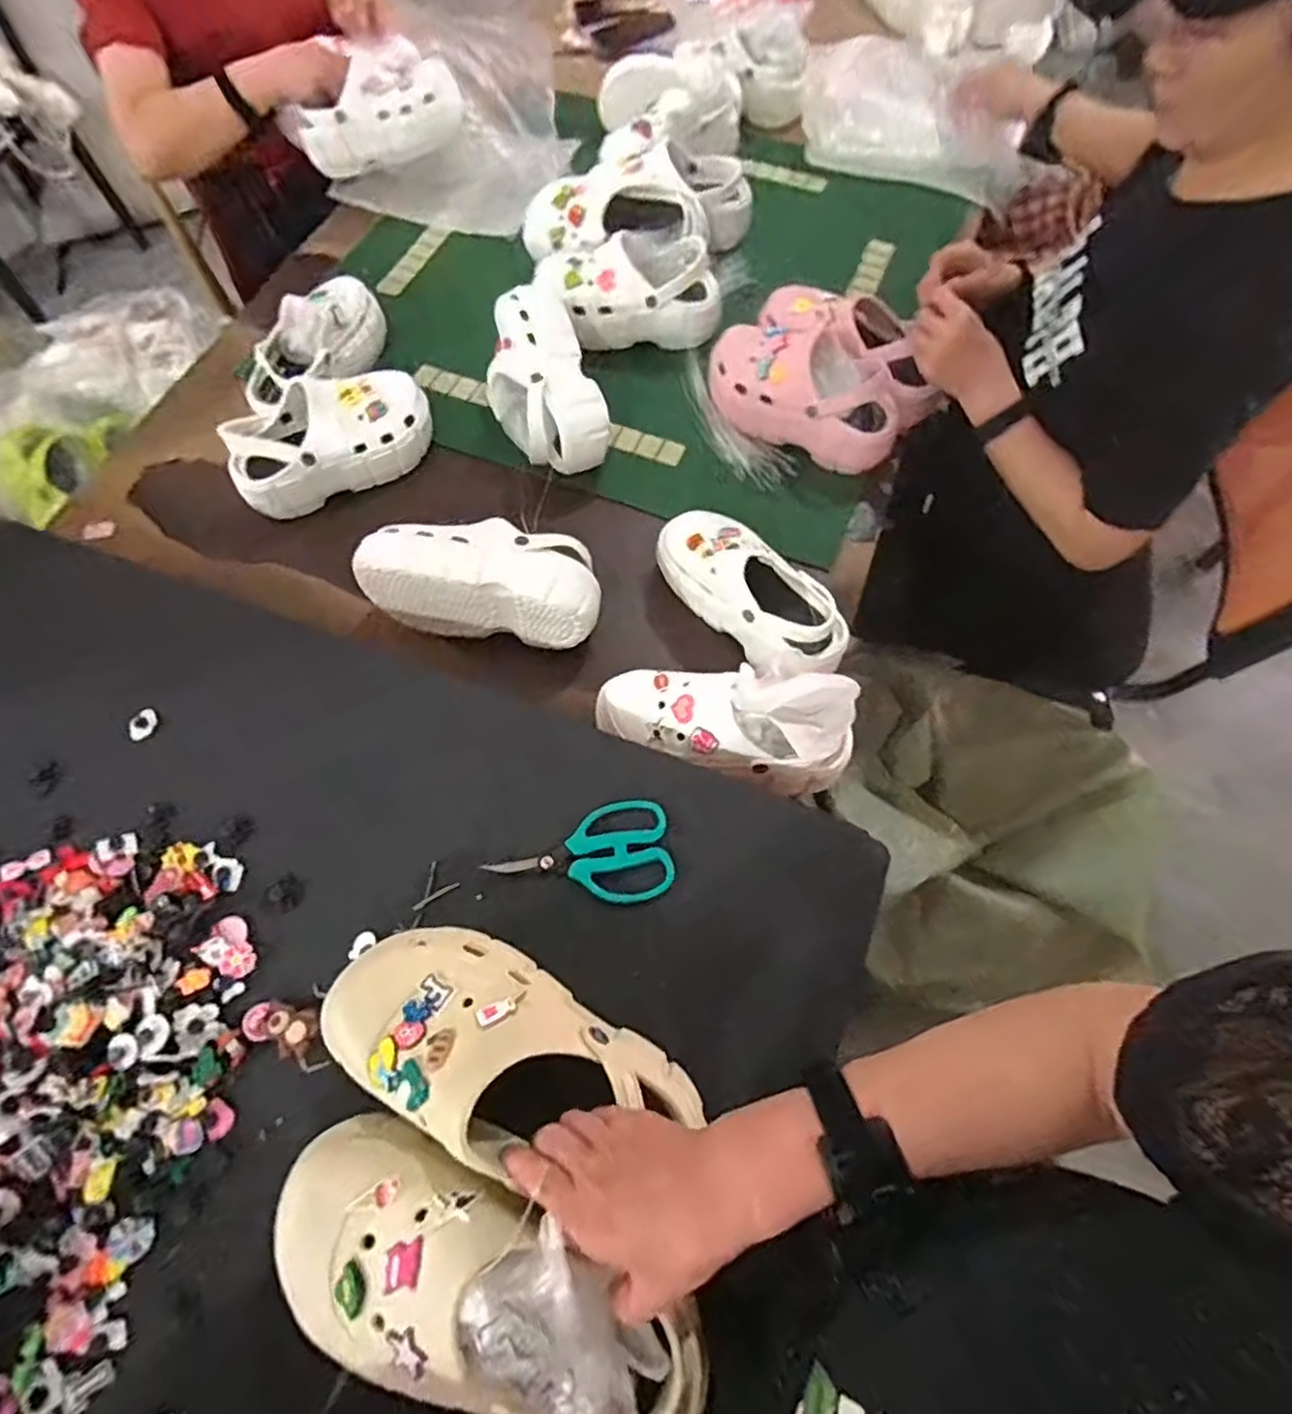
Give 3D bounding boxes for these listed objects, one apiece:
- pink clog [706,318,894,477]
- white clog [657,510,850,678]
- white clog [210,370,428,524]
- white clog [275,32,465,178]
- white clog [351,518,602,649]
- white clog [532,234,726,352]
[{"bbox_3d":[0.199,-0.405,0.874,0.261,0.107,0.105,35,69,16],"label":"pink clog"},{"bbox_3d":[0.118,-0.127,0.756,0.099,0.102,0.239,-35,69,-15],"label":"white clog"},{"bbox_3d":[-0.385,-0.325,0.859,0.251,0.114,0.104,-30,68,-13],"label":"white clog"},{"bbox_3d":[-0.430,-0.939,1.076,0.260,0.121,0.107,-17,65,-7],"label":"white clog"},{"bbox_3d":[-0.173,-0.145,0.755,0.248,0.092,0.117,9,65,5],"label":"white clog"},{"bbox_3d":[-0.025,-0.579,0.962,0.253,0.094,0.107,-2,64,-1],"label":"white clog"}]

